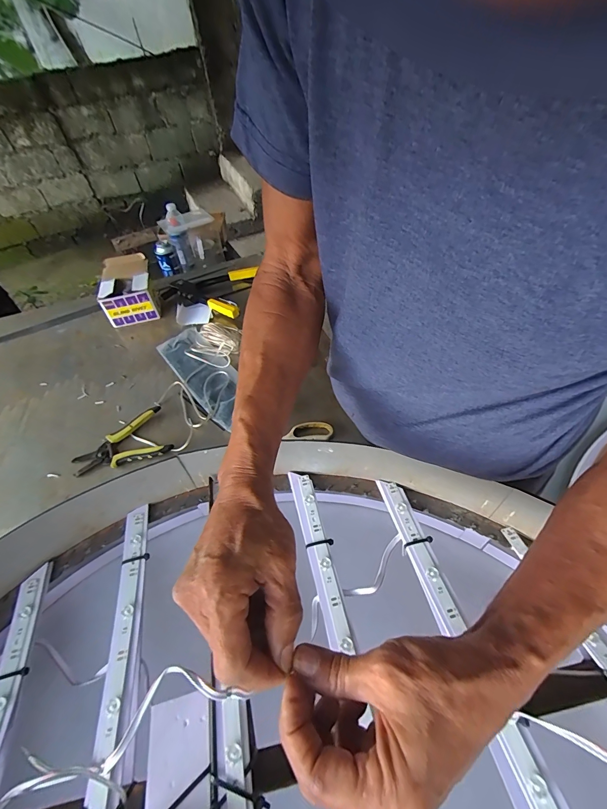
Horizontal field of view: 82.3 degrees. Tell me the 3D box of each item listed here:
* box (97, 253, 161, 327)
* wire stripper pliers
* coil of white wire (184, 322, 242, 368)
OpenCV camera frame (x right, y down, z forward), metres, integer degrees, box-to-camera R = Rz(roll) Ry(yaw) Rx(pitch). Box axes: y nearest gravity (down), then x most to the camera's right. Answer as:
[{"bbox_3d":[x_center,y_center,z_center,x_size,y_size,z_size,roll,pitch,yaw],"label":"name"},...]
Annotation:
[{"bbox_3d":[-0.431,-0.285,0.861,0.114,0.094,0.162,-16,50,-8],"label":"box"},{"bbox_3d":[-0.319,0.071,0.606,0.157,0.013,0.108,-23,51,-13],"label":"wire stripper pliers"},{"bbox_3d":[-0.189,-0.133,0.745,0.117,0.033,0.093,21,55,22],"label":"coil of white wire"}]

